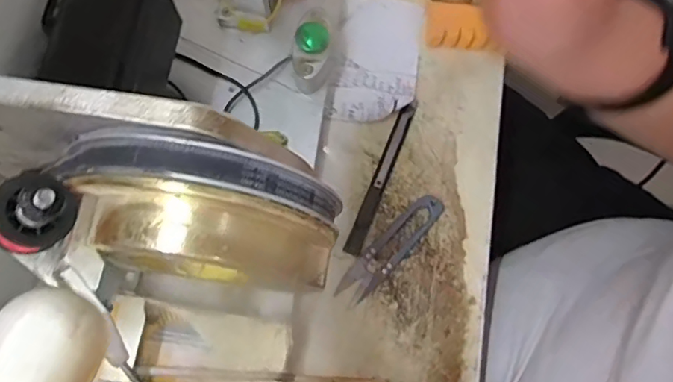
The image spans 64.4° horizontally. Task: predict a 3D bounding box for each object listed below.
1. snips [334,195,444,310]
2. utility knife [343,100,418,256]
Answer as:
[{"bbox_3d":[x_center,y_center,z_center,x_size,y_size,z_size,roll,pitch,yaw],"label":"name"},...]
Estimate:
[{"bbox_3d":[0.039,0.040,0.383,0.022,0.006,0.099,42,77,10],"label":"snips"},{"bbox_3d":[0.034,-0.012,0.398,0.012,0.005,0.125,21,74,5],"label":"utility knife"}]

